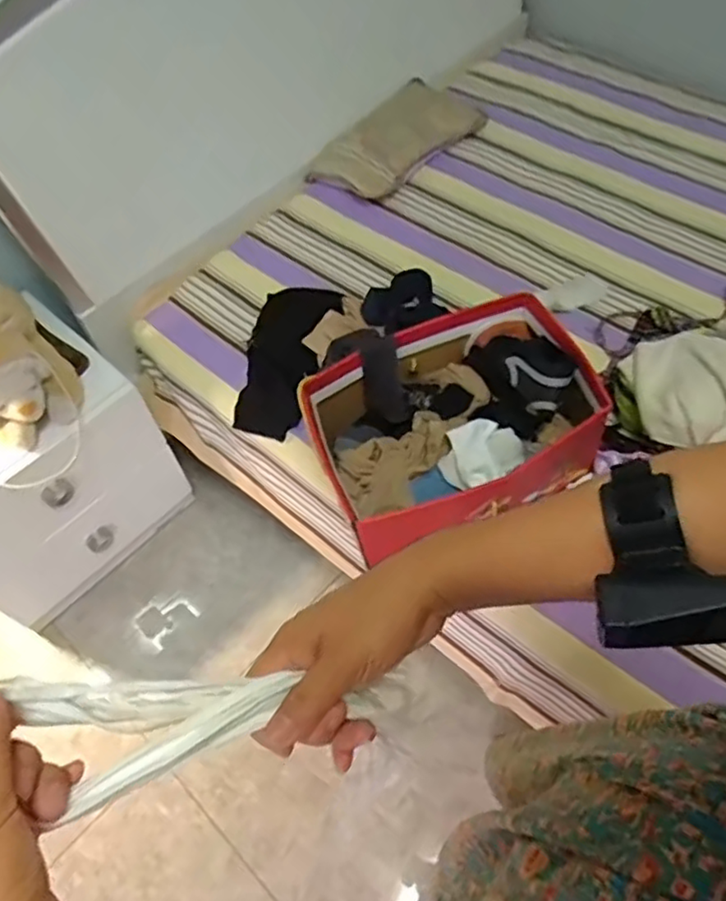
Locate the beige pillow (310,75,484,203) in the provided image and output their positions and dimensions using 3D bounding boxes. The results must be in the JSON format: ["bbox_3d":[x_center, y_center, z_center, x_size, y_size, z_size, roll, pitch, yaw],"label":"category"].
[{"bbox_3d":[0.087,-0.743,1.524,0.411,0.164,0.166,-37,62,-19],"label":"beige pillow"}]

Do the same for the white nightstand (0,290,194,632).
[{"bbox_3d":[-0.676,0.030,1.337,0.335,0.445,0.458,37,66,24],"label":"white nightstand"}]

